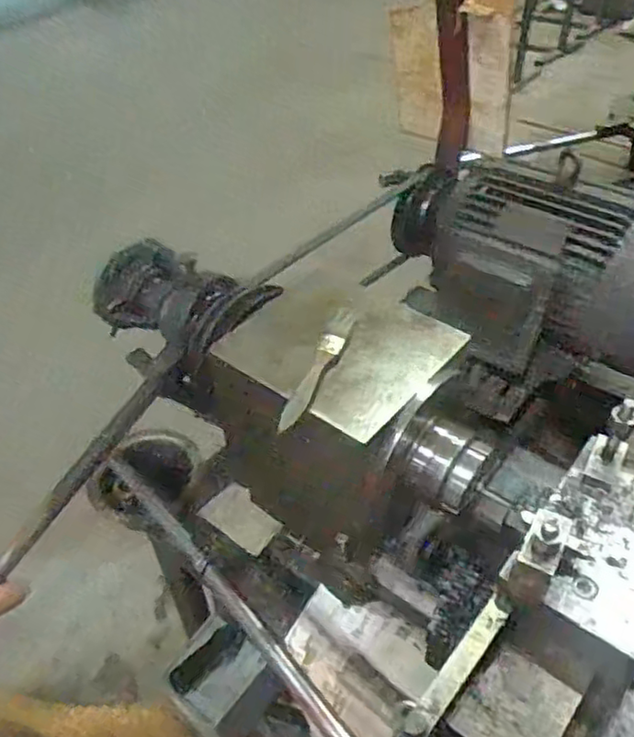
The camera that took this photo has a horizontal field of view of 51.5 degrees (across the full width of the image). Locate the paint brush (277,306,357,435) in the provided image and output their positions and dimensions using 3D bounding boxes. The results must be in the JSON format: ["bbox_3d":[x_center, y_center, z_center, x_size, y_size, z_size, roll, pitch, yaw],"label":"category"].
[{"bbox_3d":[0.002,-0.003,0.551,0.022,0.010,0.151,13,46,16],"label":"paint brush"}]

